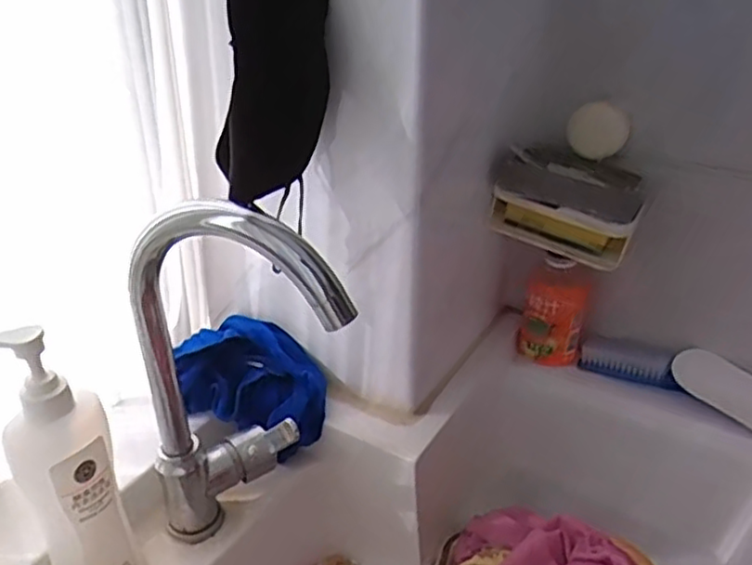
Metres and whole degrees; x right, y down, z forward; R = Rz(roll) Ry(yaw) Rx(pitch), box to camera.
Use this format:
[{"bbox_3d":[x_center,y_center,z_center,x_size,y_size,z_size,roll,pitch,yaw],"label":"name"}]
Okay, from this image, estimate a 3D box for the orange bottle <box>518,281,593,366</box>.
[{"bbox_3d":[0.195,0.045,0.753,0.068,0.109,0.039,7,31,12],"label":"orange bottle"}]

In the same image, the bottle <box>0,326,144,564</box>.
[{"bbox_3d":[-0.214,0.137,0.480,0.065,0.226,0.049,-20,35,-31],"label":"bottle"}]

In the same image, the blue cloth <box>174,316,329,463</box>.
[{"bbox_3d":[-0.122,0.098,0.667,0.154,0.082,0.116,11,31,18],"label":"blue cloth"}]

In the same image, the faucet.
[{"bbox_3d":[-0.097,0.087,0.492,0.094,0.304,0.145,-22,36,-33],"label":"faucet"}]

